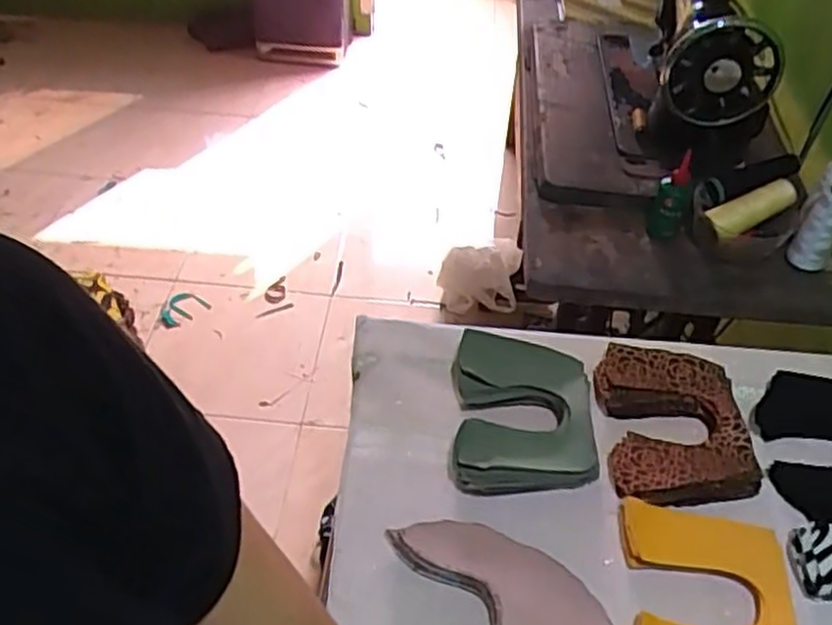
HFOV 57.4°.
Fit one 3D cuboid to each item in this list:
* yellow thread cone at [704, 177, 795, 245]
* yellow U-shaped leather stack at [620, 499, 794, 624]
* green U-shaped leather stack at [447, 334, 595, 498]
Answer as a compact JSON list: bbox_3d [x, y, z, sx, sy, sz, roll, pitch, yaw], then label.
[{"bbox_3d":[0.408,-0.124,0.915,0.106,0.038,0.036,-26,49,1],"label":"yellow thread cone"},{"bbox_3d":[0.233,0.228,0.610,0.121,0.031,0.152,5,45,2],"label":"yellow U-shaped leather stack"},{"bbox_3d":[0.102,0.094,0.723,0.131,0.038,0.158,3,45,0],"label":"green U-shaped leather stack"}]

